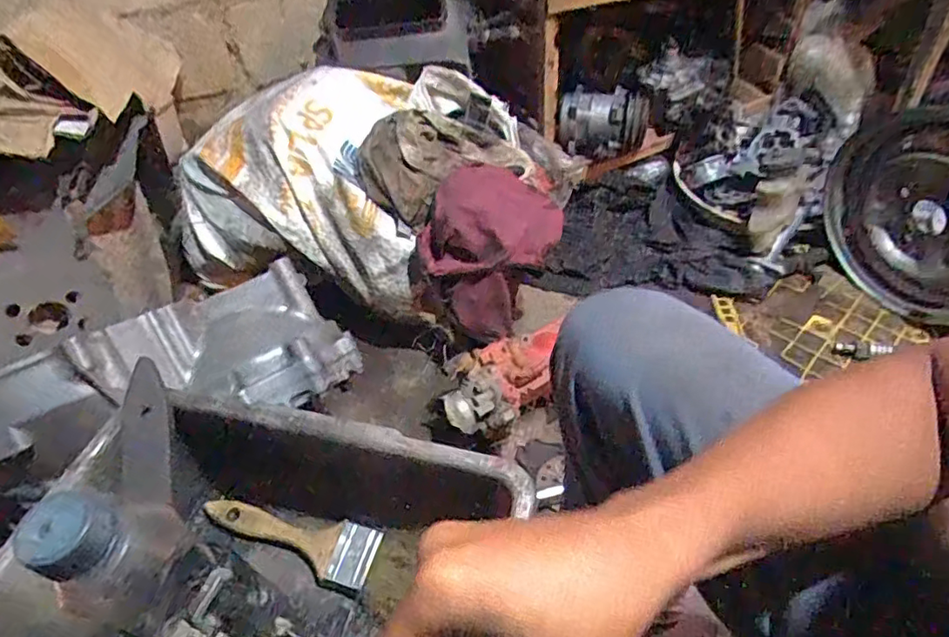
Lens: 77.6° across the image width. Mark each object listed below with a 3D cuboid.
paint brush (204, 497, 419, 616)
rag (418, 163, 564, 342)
[{"bbox_3d":[-0.130,0.168,0.455,0.173,0.017,0.051,13,49,19],"label":"paint brush"},{"bbox_3d":[0.032,-0.106,0.949,0.171,0.209,0.205,22,52,25],"label":"rag"}]

